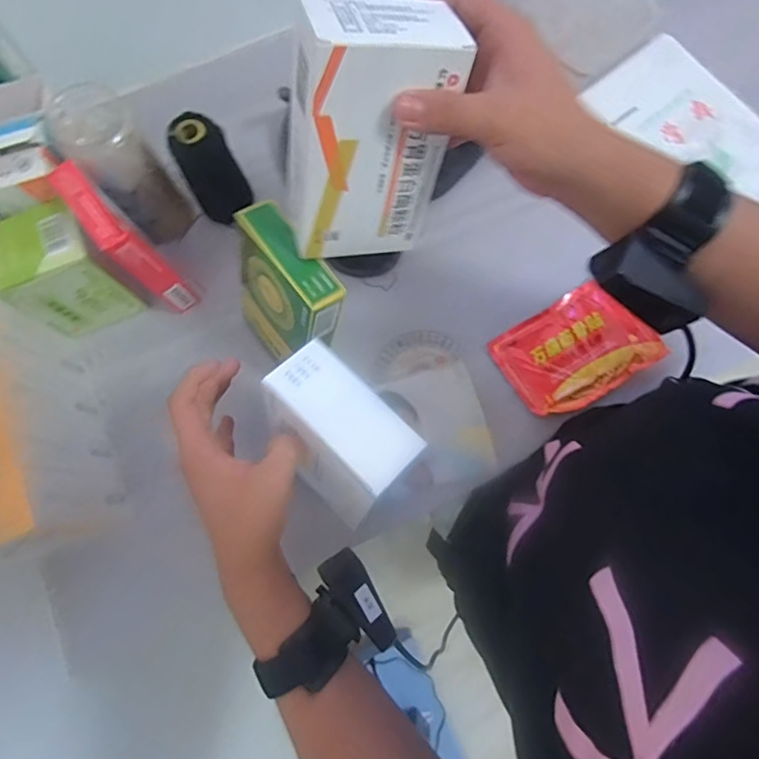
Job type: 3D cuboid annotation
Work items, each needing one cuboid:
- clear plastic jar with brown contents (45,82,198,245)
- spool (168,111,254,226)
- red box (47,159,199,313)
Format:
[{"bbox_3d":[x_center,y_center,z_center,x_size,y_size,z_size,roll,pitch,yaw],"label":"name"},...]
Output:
[{"bbox_3d":[-0.227,-0.188,0.469,0.060,0.134,0.074,-34,78,-7],"label":"clear plastic jar with brown contents"},{"bbox_3d":[-0.158,-0.198,0.493,0.050,0.103,0.044,-26,77,-5],"label":"spool"},{"bbox_3d":[-0.215,-0.114,0.452,0.028,0.131,0.086,-42,79,-9],"label":"red box"}]

